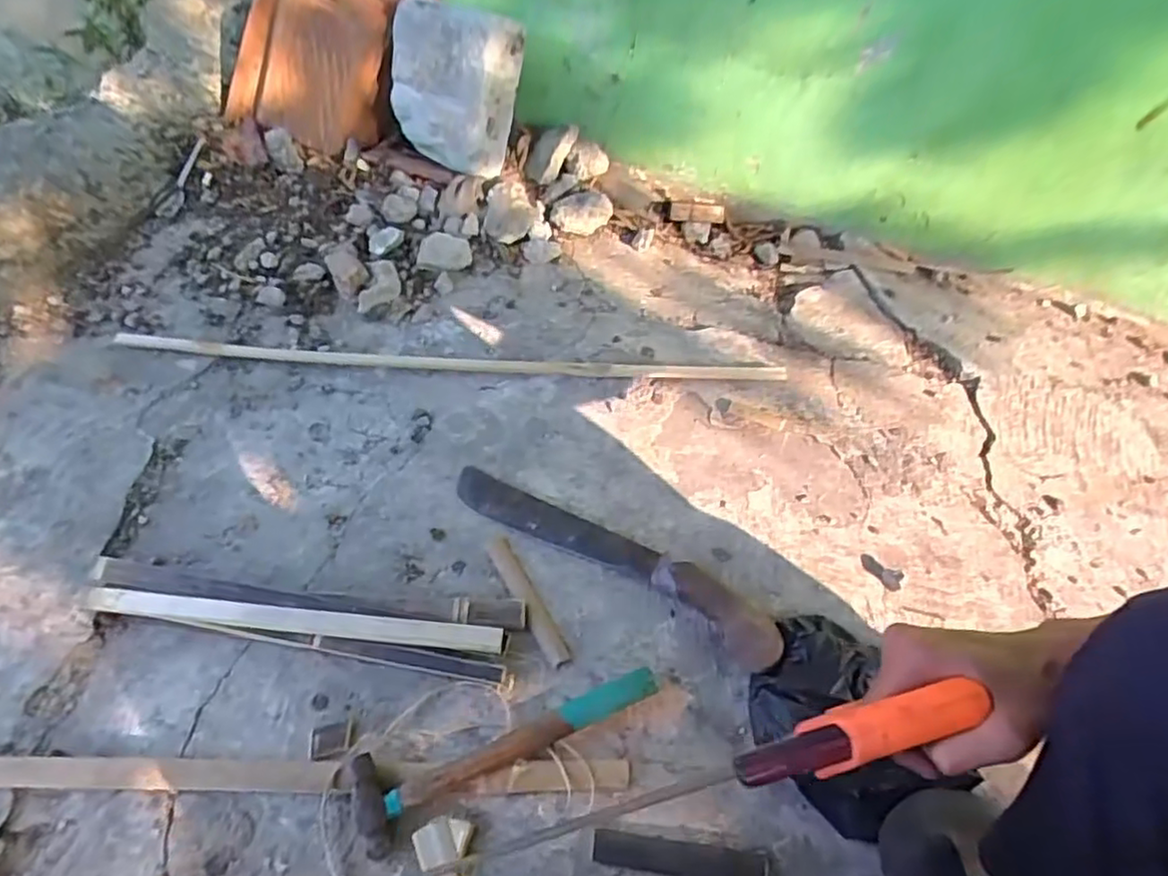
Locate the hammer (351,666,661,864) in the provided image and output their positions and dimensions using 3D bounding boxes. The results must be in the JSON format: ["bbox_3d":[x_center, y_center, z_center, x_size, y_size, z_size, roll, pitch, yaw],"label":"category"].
[{"bbox_3d":[-0.062,0.271,0.586,0.278,0.034,0.068,-18,55,-17],"label":"hammer"}]

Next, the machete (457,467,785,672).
[{"bbox_3d":[0.024,0.122,0.714,0.400,0.039,0.070,29,56,17],"label":"machete"}]

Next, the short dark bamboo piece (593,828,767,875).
[{"bbox_3d":[0.080,0.351,0.548,0.143,0.007,0.025,7,51,1],"label":"short dark bamboo piece"}]

